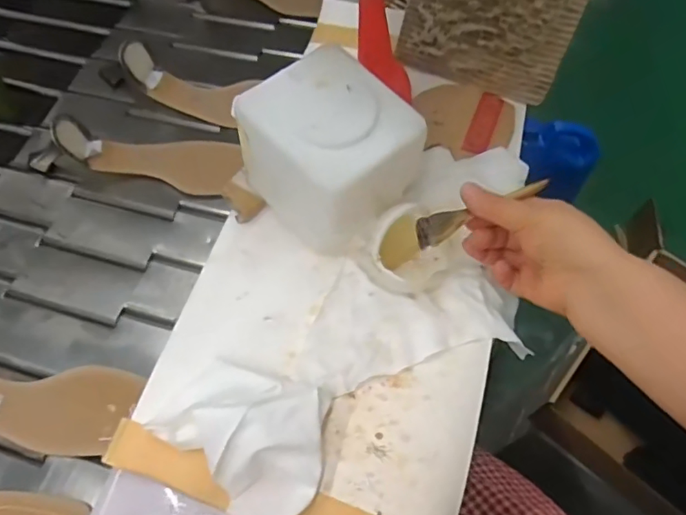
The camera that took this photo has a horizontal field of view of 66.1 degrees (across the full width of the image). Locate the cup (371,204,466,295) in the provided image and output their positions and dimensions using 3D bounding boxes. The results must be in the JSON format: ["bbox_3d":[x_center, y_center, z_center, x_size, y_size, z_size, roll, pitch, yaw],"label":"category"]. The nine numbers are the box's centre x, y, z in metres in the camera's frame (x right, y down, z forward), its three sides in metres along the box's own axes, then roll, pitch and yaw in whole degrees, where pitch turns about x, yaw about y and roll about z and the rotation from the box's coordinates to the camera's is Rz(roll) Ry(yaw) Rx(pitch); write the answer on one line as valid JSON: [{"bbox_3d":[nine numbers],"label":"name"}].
[{"bbox_3d":[0.062,-0.008,0.443,0.077,0.065,0.057,-13,62,-5],"label":"cup"}]

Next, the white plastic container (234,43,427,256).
[{"bbox_3d":[-0.009,-0.081,0.446,0.114,0.134,0.116,-41,68,-18],"label":"white plastic container"}]

